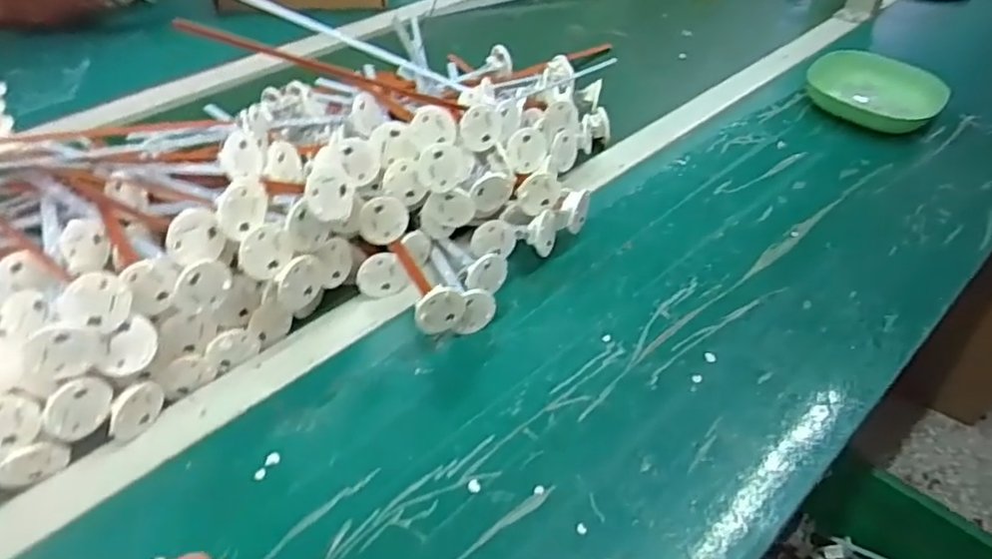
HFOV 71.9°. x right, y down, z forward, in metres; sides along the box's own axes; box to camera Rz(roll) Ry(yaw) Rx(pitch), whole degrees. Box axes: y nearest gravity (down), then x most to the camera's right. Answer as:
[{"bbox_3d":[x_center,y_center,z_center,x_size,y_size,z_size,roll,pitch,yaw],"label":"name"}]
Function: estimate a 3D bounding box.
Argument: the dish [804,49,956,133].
[{"bbox_3d":[0.427,-0.215,0.781,0.113,0.034,0.147,-34,56,-30],"label":"dish"}]

